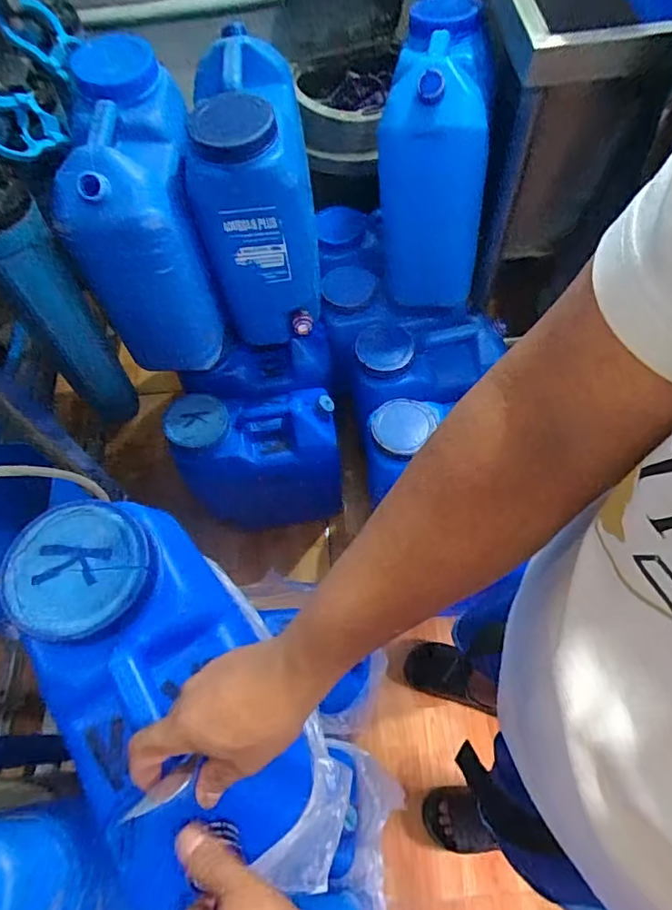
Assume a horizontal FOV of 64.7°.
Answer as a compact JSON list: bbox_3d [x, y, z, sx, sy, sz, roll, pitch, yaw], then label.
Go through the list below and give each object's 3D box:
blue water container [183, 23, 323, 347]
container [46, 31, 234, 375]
[{"bbox_3d":[-0.129,-0.430,0.926,0.166,0.402,0.276,-4,63,2],"label":"blue water container"},{"bbox_3d":[-0.304,-0.374,0.904,0.194,0.423,0.242,-3,63,2],"label":"container"}]

